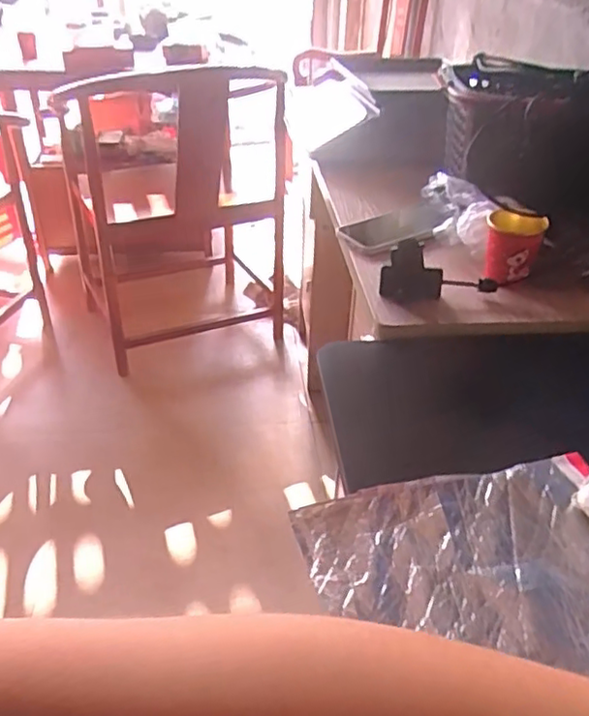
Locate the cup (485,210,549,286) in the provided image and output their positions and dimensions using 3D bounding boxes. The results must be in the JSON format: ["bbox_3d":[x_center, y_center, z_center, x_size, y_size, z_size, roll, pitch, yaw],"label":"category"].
[{"bbox_3d":[0.249,-0.126,0.721,0.062,0.072,0.050,12,36,15],"label":"cup"}]

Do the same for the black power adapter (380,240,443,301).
[{"bbox_3d":[0.132,-0.098,0.700,0.066,0.074,0.032,4,35,3],"label":"black power adapter"}]

